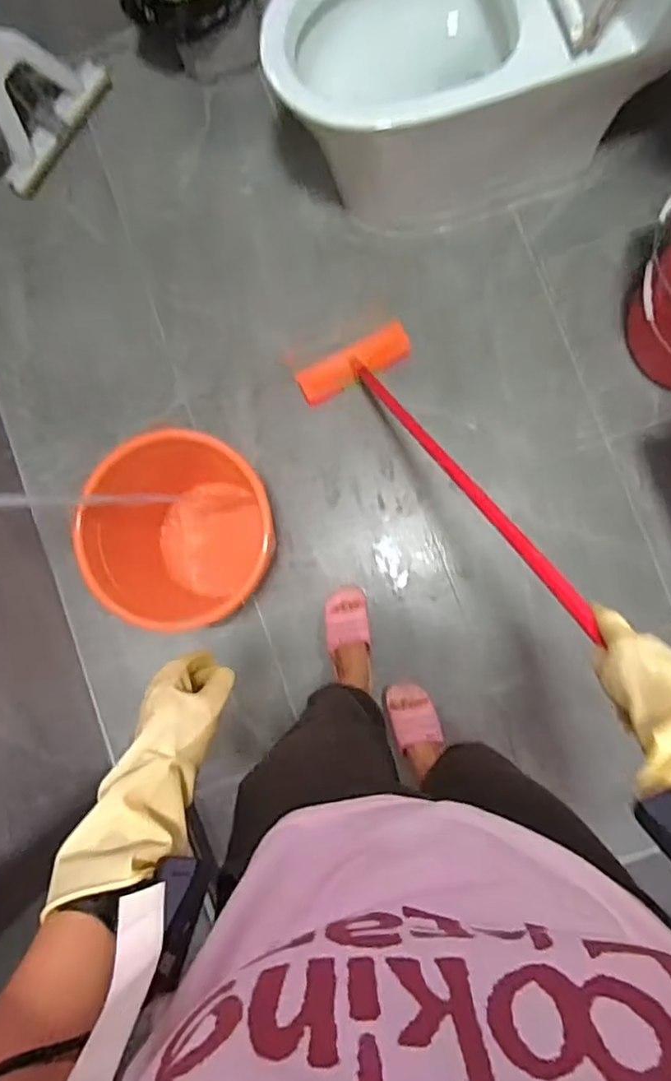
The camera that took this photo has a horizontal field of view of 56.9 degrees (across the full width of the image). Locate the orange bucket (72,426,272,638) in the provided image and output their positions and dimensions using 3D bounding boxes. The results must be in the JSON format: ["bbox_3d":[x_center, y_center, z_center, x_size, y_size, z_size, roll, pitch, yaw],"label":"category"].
[{"bbox_3d":[-0.252,-0.009,1.116,0.302,0.357,0.304,0,88,4],"label":"orange bucket"}]

